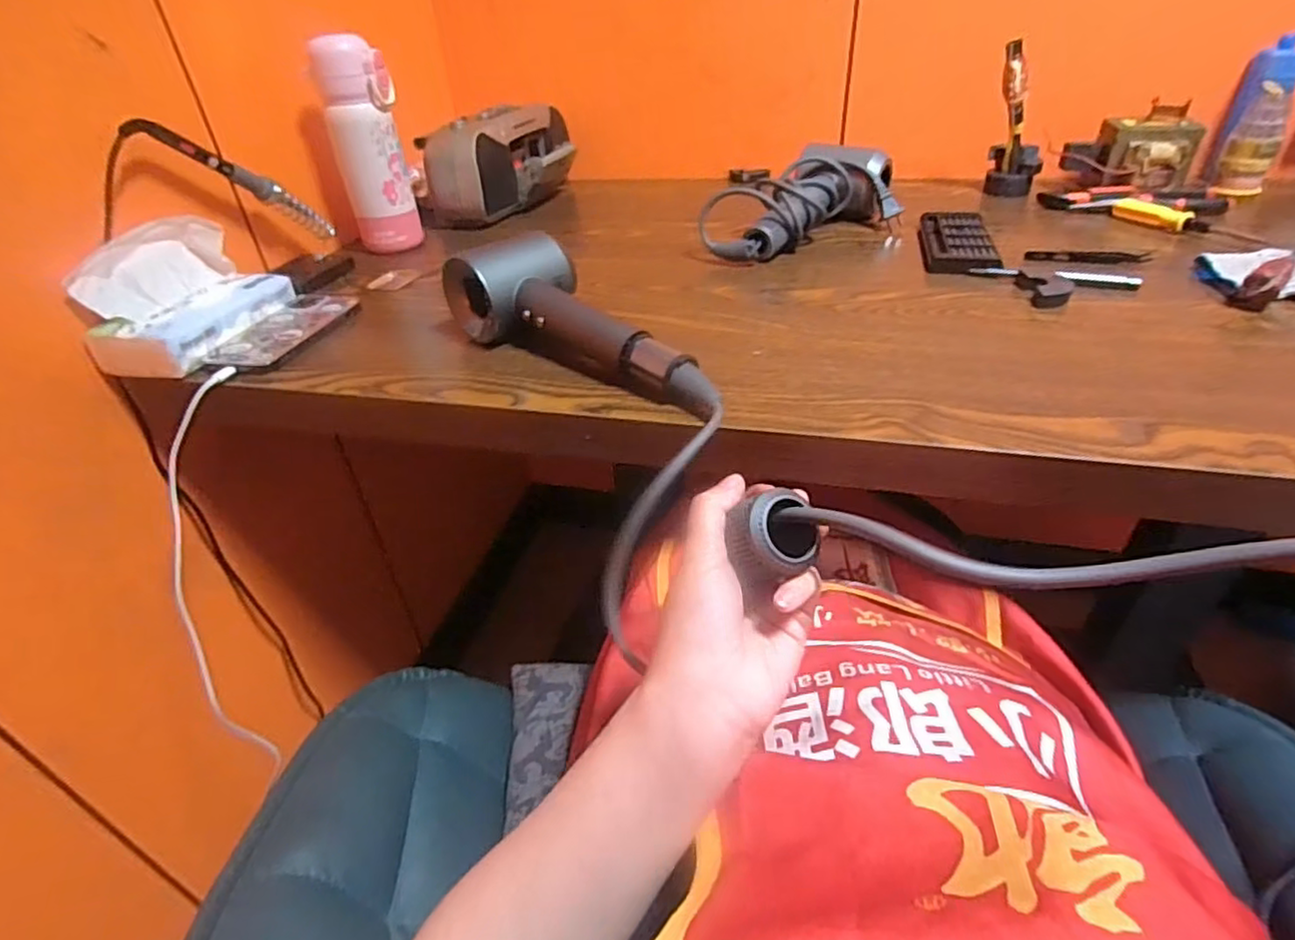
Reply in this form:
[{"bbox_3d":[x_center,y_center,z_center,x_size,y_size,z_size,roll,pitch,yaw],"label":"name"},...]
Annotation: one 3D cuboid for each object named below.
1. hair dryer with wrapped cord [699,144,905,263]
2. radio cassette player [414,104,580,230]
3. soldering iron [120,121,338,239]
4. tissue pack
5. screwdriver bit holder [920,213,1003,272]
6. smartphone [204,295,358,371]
[{"bbox_3d":[0.163,-0.293,0.710,0.251,0.076,0.115,-20,39,-20],"label":"hair dryer with wrapped cord"},{"bbox_3d":[-0.183,-0.410,0.848,0.104,0.105,0.240,12,39,21],"label":"radio cassette player"},{"bbox_3d":[-0.383,-0.274,0.616,0.022,0.023,0.211,11,-2,20],"label":"soldering iron"},{"bbox_3d":[-0.401,-0.155,0.554,0.082,0.085,0.154,4,37,11],"label":"tissue pack"},{"bbox_3d":[0.321,-0.238,0.671,0.065,0.020,0.143,6,37,13],"label":"screwdriver bit holder"},{"bbox_3d":[-0.321,-0.127,0.584,0.067,0.014,0.145,4,37,11],"label":"smartphone"}]

